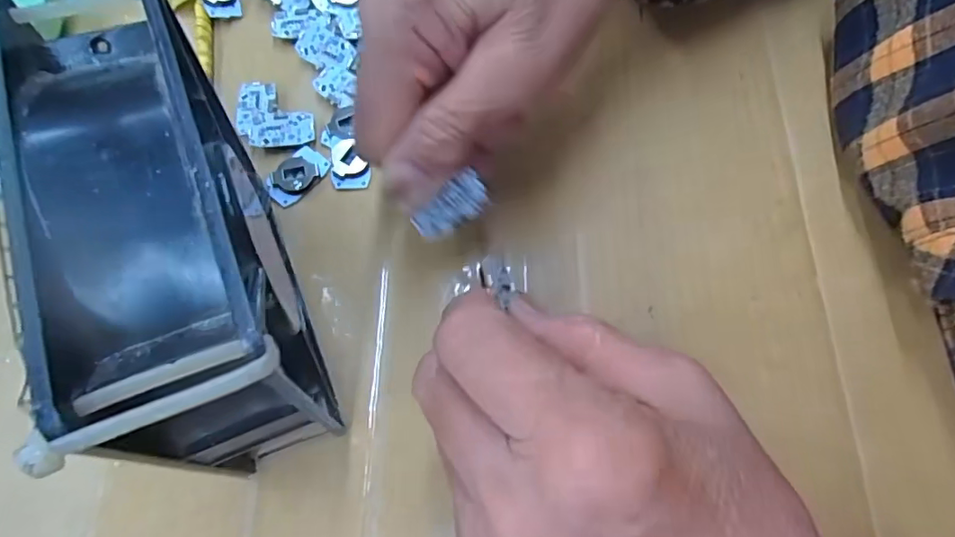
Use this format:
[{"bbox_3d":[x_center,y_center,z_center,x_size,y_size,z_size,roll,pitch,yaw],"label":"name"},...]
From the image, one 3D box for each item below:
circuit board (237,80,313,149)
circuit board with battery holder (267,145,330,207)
[{"bbox_3d":[-0.098,-0.075,0.255,0.035,0.004,0.038,-9,68,-4],"label":"circuit board"},{"bbox_3d":[-0.083,-0.043,0.244,0.018,0.004,0.029,37,72,13],"label":"circuit board with battery holder"}]

